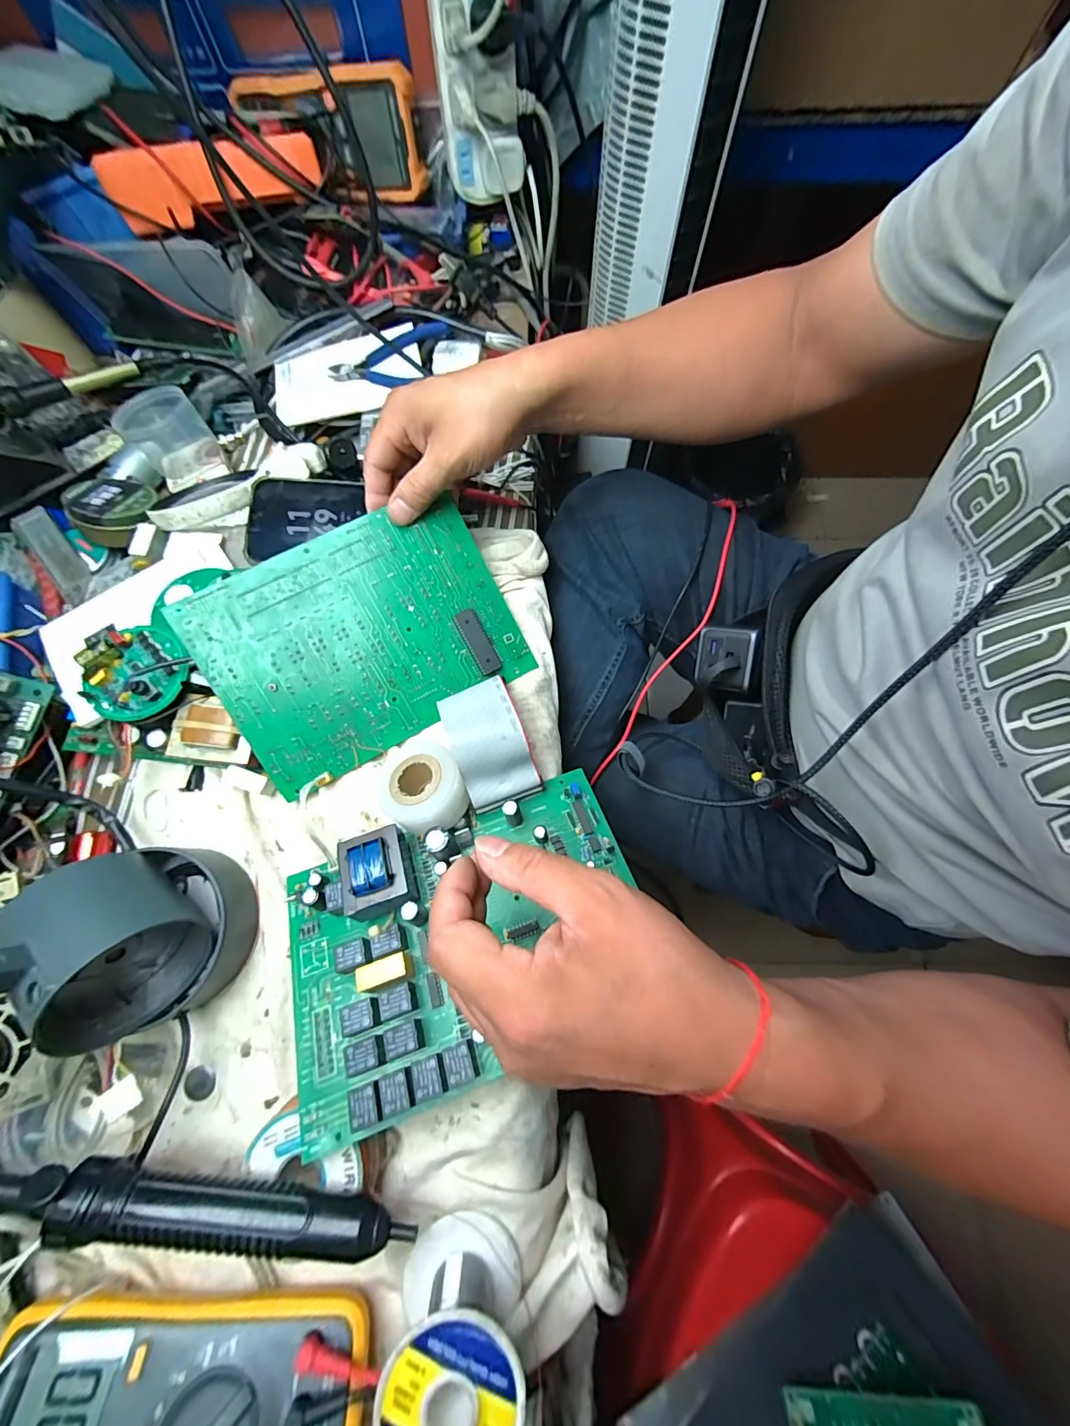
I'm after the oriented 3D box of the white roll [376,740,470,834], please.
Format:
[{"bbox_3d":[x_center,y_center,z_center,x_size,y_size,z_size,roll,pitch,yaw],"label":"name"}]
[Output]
[{"bbox_3d":[-0.082,0.052,0.331,0.059,0.035,0.064,0,70,0],"label":"white roll"}]

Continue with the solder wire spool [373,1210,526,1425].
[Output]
[{"bbox_3d":[-0.040,0.315,0.235,0.064,0.068,0.061,0,70,0],"label":"solder wire spool"}]

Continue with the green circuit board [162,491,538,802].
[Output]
[{"bbox_3d":[-0.126,-0.056,0.350,0.215,0.009,0.157,-30,100,-11],"label":"green circuit board"}]

